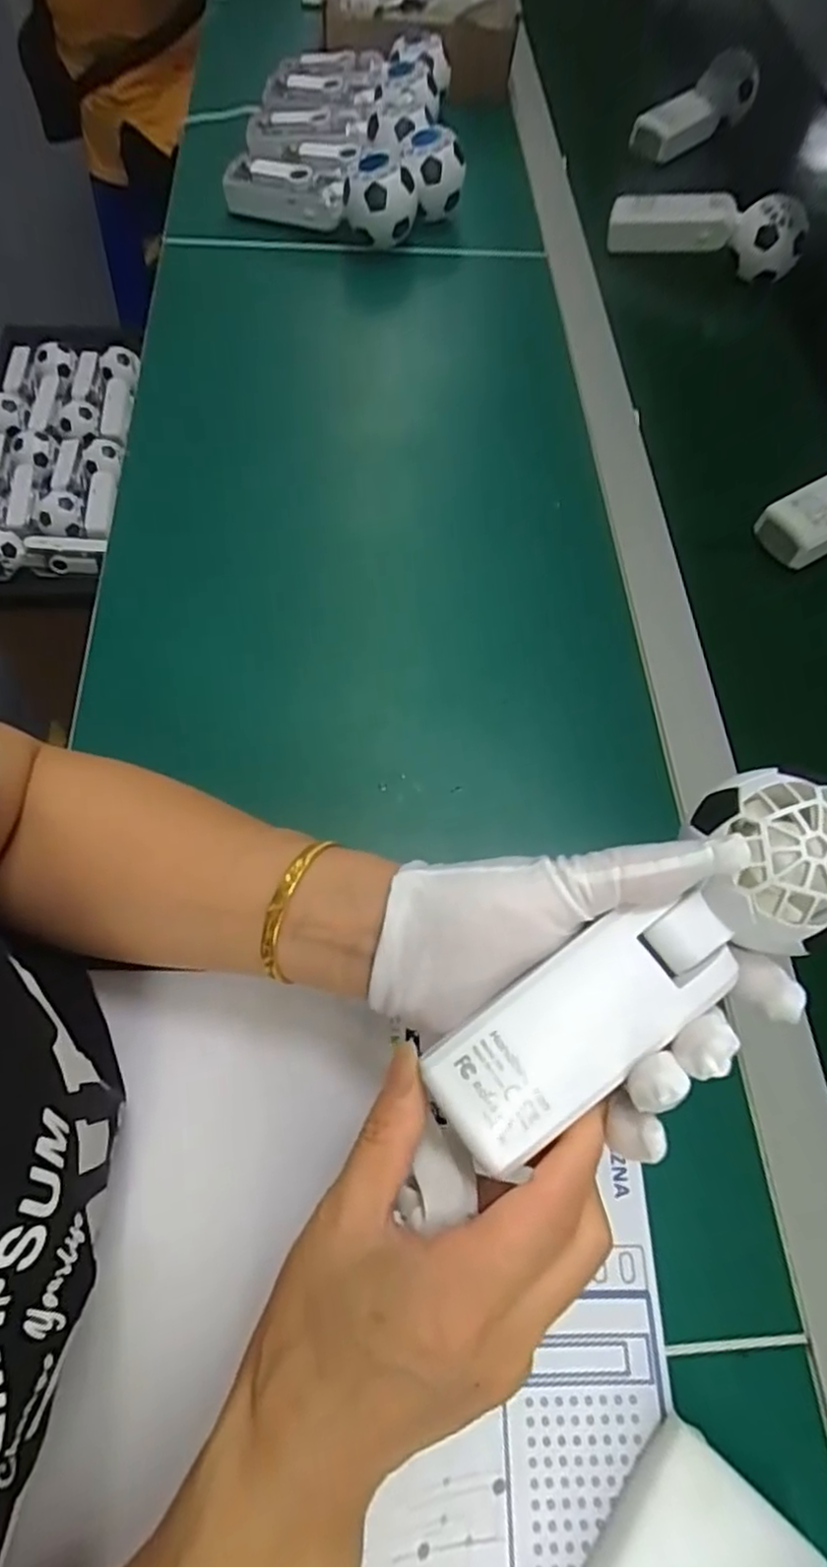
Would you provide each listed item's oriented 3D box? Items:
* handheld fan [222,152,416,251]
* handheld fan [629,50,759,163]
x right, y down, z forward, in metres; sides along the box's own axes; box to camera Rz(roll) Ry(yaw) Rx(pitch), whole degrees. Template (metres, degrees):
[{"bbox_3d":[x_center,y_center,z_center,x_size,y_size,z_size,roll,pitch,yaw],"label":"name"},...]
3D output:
[{"bbox_3d":[-0.081,-0.514,0.577,0.162,0.053,0.046,22,64,6],"label":"handheld fan"},{"bbox_3d":[0.299,-0.725,0.710,0.156,0.058,0.048,-39,68,-20],"label":"handheld fan"}]

